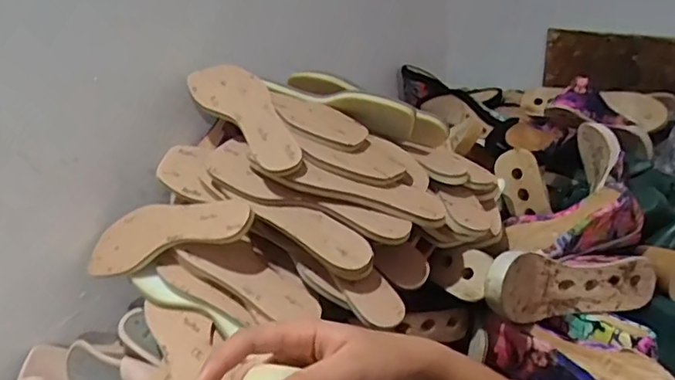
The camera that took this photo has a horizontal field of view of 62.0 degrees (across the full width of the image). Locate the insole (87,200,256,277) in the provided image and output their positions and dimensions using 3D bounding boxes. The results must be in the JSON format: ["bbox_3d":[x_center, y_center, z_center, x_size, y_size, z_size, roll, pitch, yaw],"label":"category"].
[{"bbox_3d":[-0.199,0.047,0.655,0.238,0.022,0.085,-14,53,26],"label":"insole"}]

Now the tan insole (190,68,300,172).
[{"bbox_3d":[-0.104,-0.097,0.688,0.078,0.016,0.220,-28,49,-23],"label":"tan insole"}]

